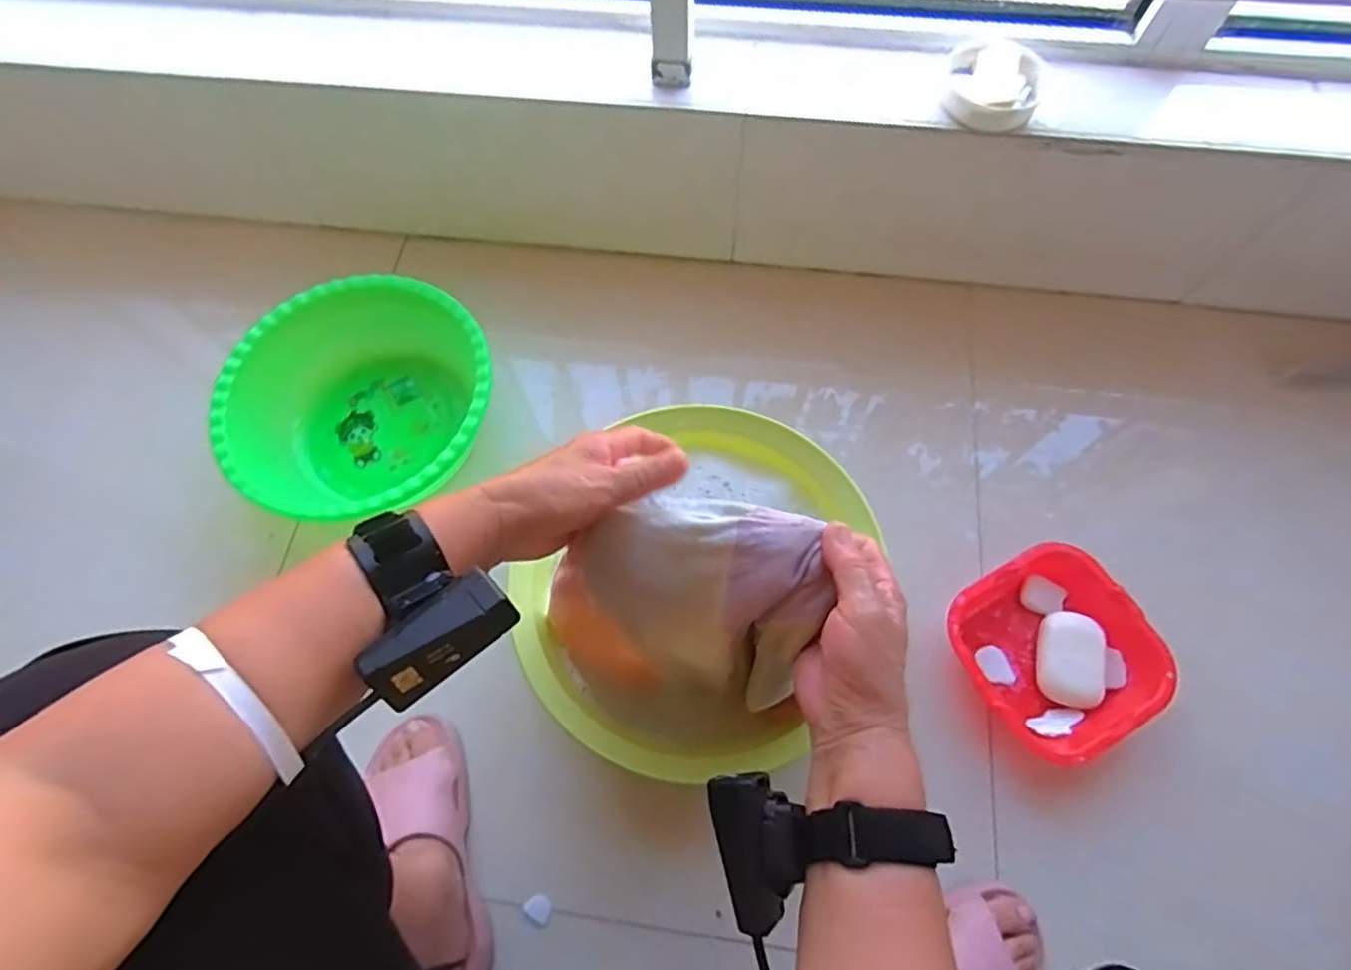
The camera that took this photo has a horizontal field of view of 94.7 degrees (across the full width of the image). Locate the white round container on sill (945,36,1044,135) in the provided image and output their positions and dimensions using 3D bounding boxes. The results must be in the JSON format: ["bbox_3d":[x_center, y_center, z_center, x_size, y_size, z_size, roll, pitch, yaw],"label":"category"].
[{"bbox_3d":[0.337,-0.423,0.658,0.098,0.026,0.108,22,70,10],"label":"white round container on sill"}]

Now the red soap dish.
[{"bbox_3d":[0.390,0.174,0.653,0.185,0.061,0.185,-30,70,-11],"label":"red soap dish"}]

